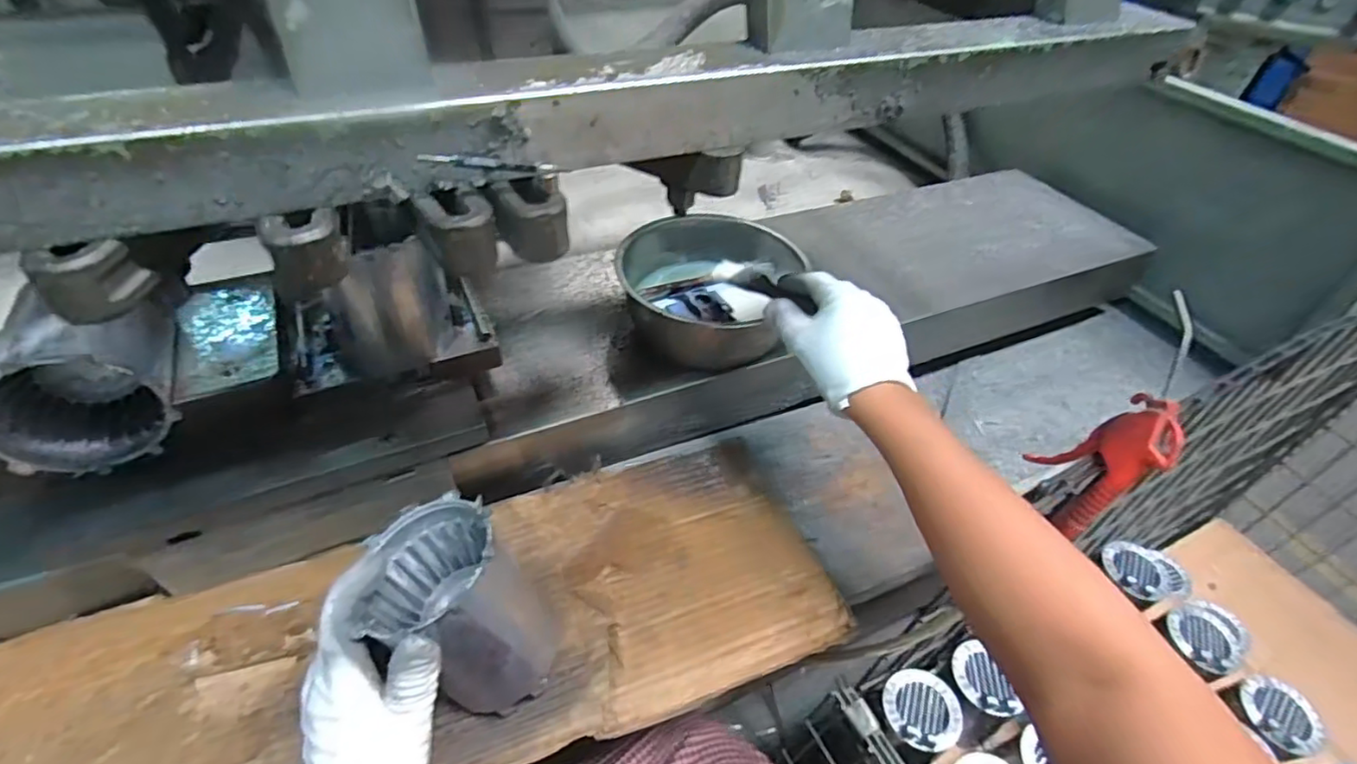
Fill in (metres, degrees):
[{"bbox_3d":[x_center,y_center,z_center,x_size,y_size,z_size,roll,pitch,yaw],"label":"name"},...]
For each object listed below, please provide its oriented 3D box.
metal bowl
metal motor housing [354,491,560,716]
[{"bbox_3d":[0.041,-0.095,0.648,0.169,0.093,0.169,3,45,-3],"label":"metal bowl"},{"bbox_3d":[-0.142,0.153,0.416,0.091,0.126,0.093,-12,38,10],"label":"metal motor housing"}]

